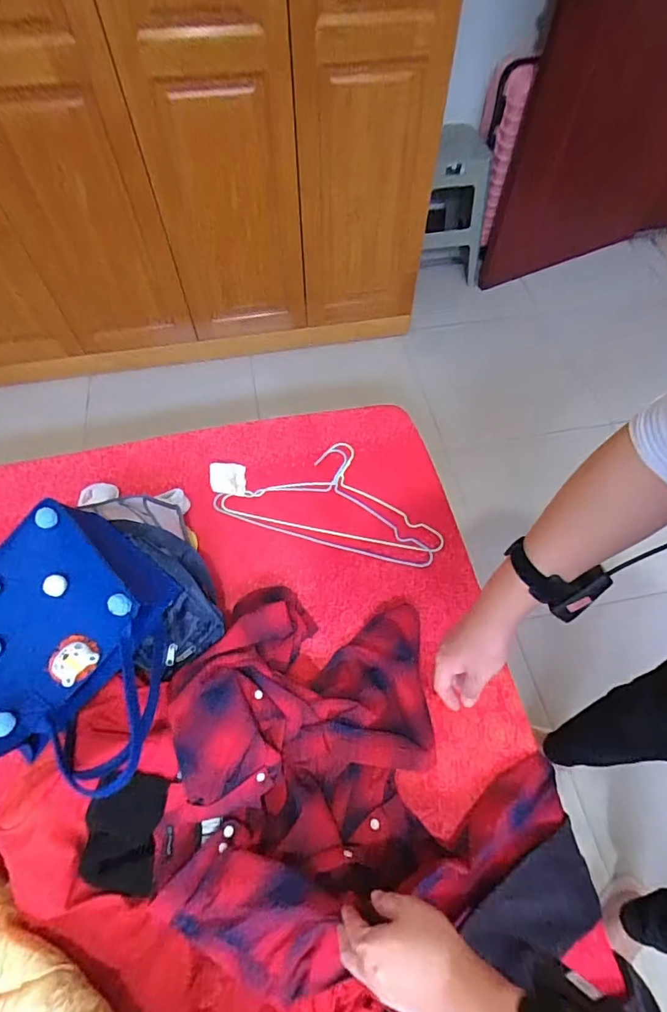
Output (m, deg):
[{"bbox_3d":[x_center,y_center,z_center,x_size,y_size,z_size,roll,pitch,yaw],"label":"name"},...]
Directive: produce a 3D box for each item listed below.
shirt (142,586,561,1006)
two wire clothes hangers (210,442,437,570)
[{"bbox_3d":[0.046,0.352,0.673,0.529,0.139,0.465,4,59,3],"label":"shirt"},{"bbox_3d":[0.006,-0.026,0.970,0.444,0.011,0.230,15,60,10],"label":"two wire clothes hangers"}]

